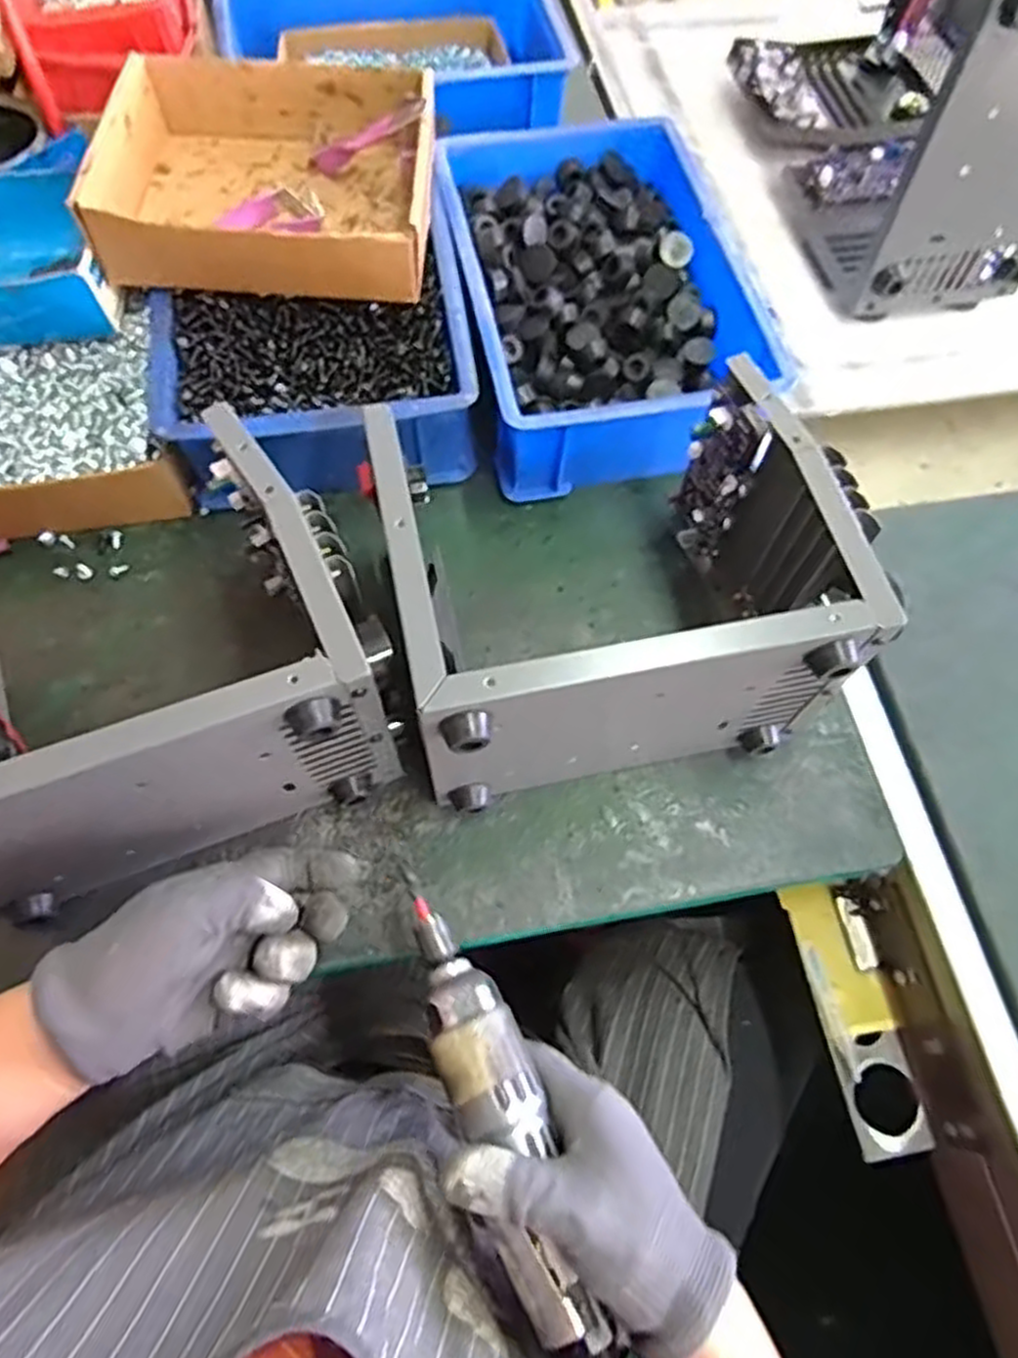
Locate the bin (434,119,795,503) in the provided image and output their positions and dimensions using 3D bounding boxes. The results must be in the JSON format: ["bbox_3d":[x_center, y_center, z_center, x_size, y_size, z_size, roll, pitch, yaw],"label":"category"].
[{"bbox_3d":[0.063,-0.290,0.594,0.199,0.088,0.320,-10,66,-6],"label":"bin"}]

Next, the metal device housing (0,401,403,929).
[{"bbox_3d":[-0.203,-0.001,0.418,0.232,0.151,0.183,-21,67,-10],"label":"metal device housing"}]

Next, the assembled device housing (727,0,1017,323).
[{"bbox_3d":[0.333,-0.529,0.630,0.170,0.237,0.382,-3,65,-2],"label":"assembled device housing"}]

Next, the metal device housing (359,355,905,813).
[{"bbox_3d":[0.069,-0.049,0.447,0.257,0.152,0.181,-11,66,-6],"label":"metal device housing"}]

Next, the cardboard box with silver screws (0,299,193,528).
[{"bbox_3d":[-0.315,-0.171,0.541,0.160,0.060,0.142,-12,66,-7],"label":"cardboard box with silver screws"}]

